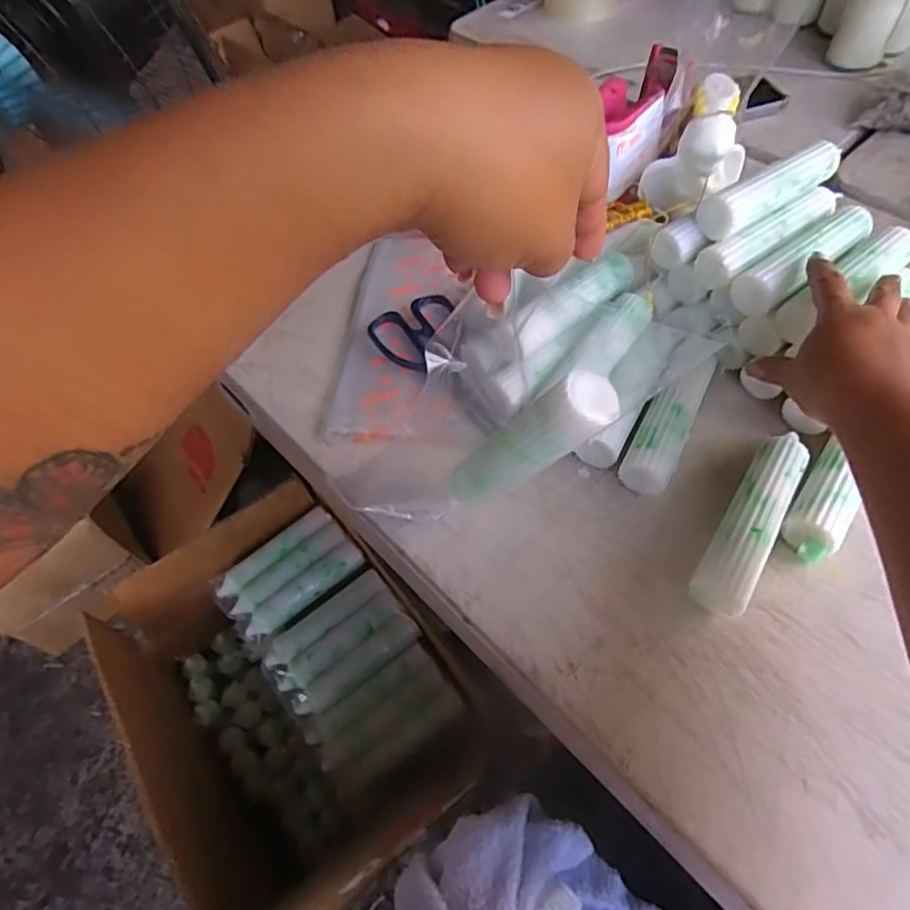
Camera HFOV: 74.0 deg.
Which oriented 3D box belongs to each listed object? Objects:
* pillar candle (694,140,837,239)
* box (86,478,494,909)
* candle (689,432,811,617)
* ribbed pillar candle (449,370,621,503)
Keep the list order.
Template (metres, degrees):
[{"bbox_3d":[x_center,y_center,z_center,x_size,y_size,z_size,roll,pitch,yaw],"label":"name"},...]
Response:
[{"bbox_3d":[0.249,-0.211,0.471,0.135,0.025,0.029,-32,59,-17],"label":"pillar candle"},{"bbox_3d":[-0.187,0.253,0.692,0.296,0.190,0.333,-34,59,-18],"label":"box"},{"bbox_3d":[0.196,0.045,0.399,0.032,0.034,0.137,28,62,22],"label":"candle"},{"bbox_3d":[0.037,-0.002,0.347,0.031,0.132,0.029,27,54,-19],"label":"ribbed pillar candle"}]

